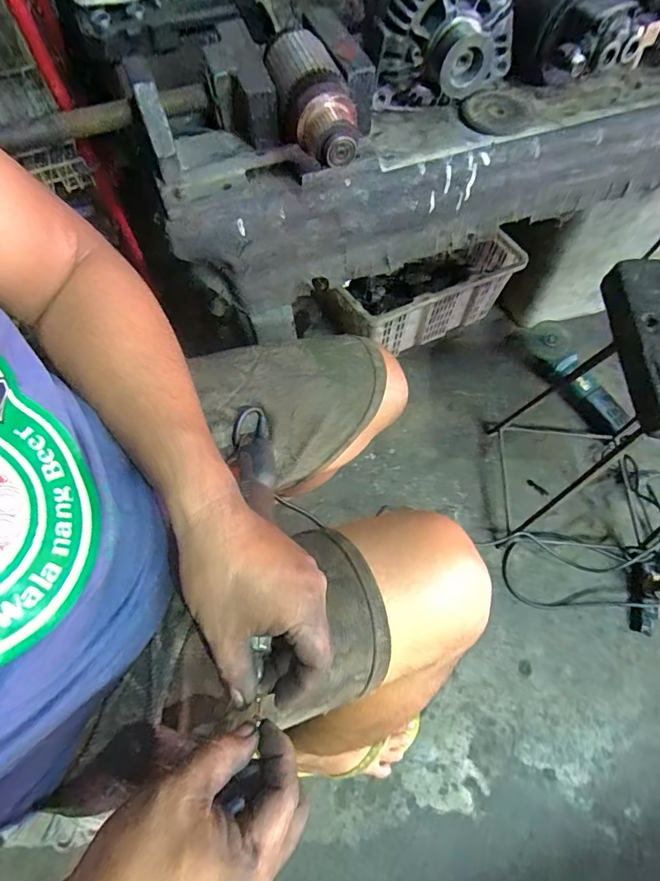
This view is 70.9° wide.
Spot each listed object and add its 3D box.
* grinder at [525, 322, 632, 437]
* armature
[{"bbox_3d":[0.550,-0.140,1.043,0.091,0.085,0.294,-24,65,-10],"label":"grinder"},{"bbox_3d":[-0.019,-0.348,0.477,0.067,0.059,0.165,-18,76,-7],"label":"armature"}]

